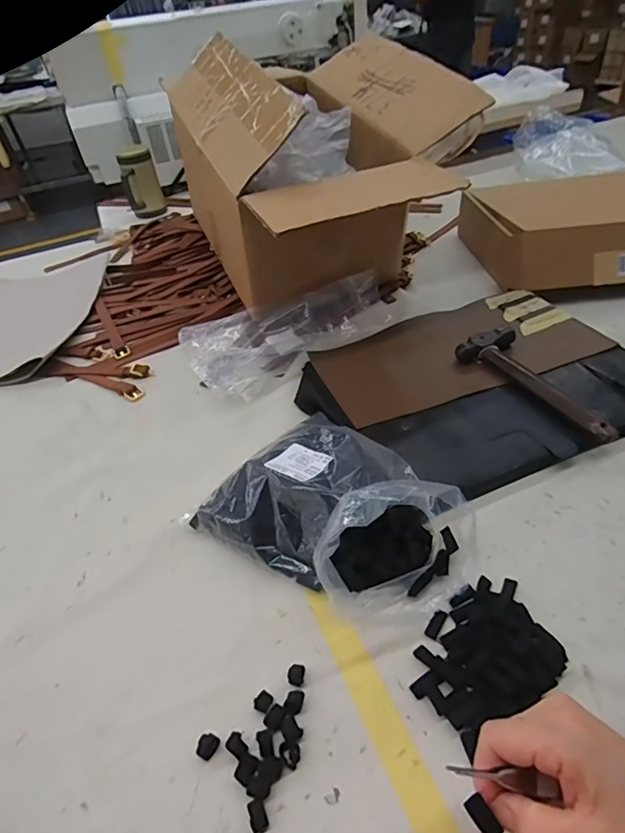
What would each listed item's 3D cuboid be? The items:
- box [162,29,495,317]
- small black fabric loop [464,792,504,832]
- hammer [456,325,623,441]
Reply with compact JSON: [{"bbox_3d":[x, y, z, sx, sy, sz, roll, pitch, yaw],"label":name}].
[{"bbox_3d":[0.019,-0.362,0.695,0.346,0.237,0.482,-19,44,-12],"label":"box"},{"bbox_3d":[0.084,0.197,0.229,0.008,0.005,0.021,-36,76,-27],"label":"small black fabric loop"},{"bbox_3d":[0.258,-0.040,0.519,0.077,0.034,0.194,-26,46,-19],"label":"hammer"}]

